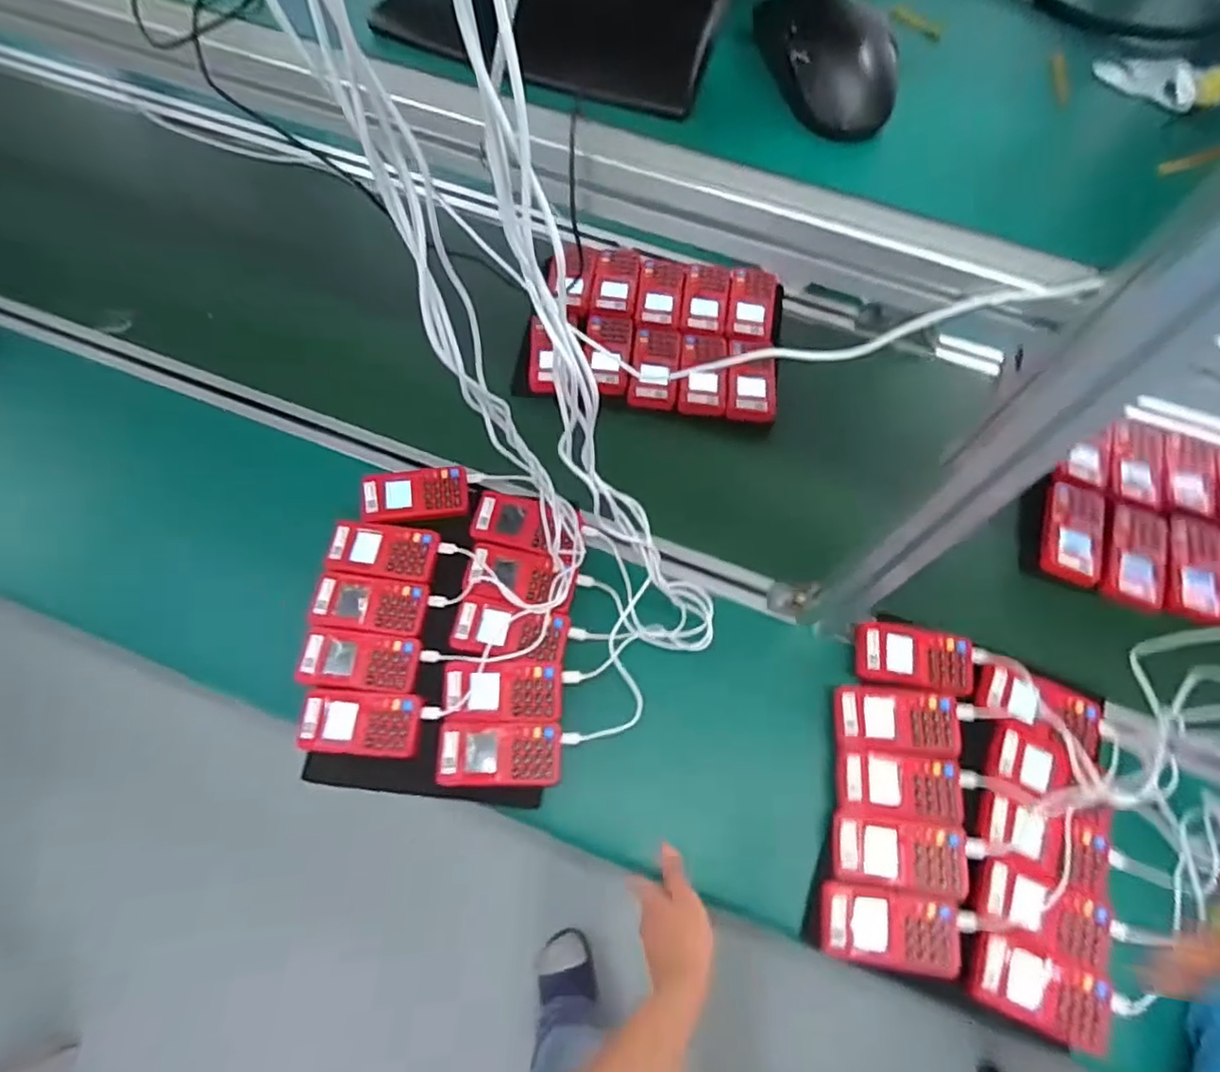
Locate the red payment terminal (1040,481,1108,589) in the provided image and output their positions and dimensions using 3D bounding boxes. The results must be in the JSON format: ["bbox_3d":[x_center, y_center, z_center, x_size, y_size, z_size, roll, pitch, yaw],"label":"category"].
[{"bbox_3d":[0.561,-0.009,0.789,0.067,0.021,0.138,23,68,8],"label":"red payment terminal"}]

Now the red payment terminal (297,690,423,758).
[{"bbox_3d":[-0.255,0.190,0.665,0.119,0.014,0.062,3,66,-1],"label":"red payment terminal"}]

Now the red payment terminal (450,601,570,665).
[{"bbox_3d":[-0.109,0.107,0.719,0.123,0.021,0.058,8,66,2],"label":"red payment terminal"}]

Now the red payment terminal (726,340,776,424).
[{"bbox_3d":[0.190,-0.214,0.873,0.064,0.030,0.126,6,66,1],"label":"red payment terminal"}]

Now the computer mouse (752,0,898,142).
[{"bbox_3d":[0.119,-0.261,0.350,0.060,0.035,0.099,-11,70,-9],"label":"computer mouse"}]

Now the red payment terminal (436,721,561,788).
[{"bbox_3d":[-0.113,0.224,0.672,0.122,0.018,0.063,1,66,-2],"label":"red payment terminal"}]

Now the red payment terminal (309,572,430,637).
[{"bbox_3d":[-0.269,0.078,0.730,0.119,0.026,0.063,7,66,1],"label":"red payment terminal"}]

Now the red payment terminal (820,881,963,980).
[{"bbox_3d":[0.263,0.369,0.613,0.126,0.014,0.063,9,66,2],"label":"red payment terminal"}]

